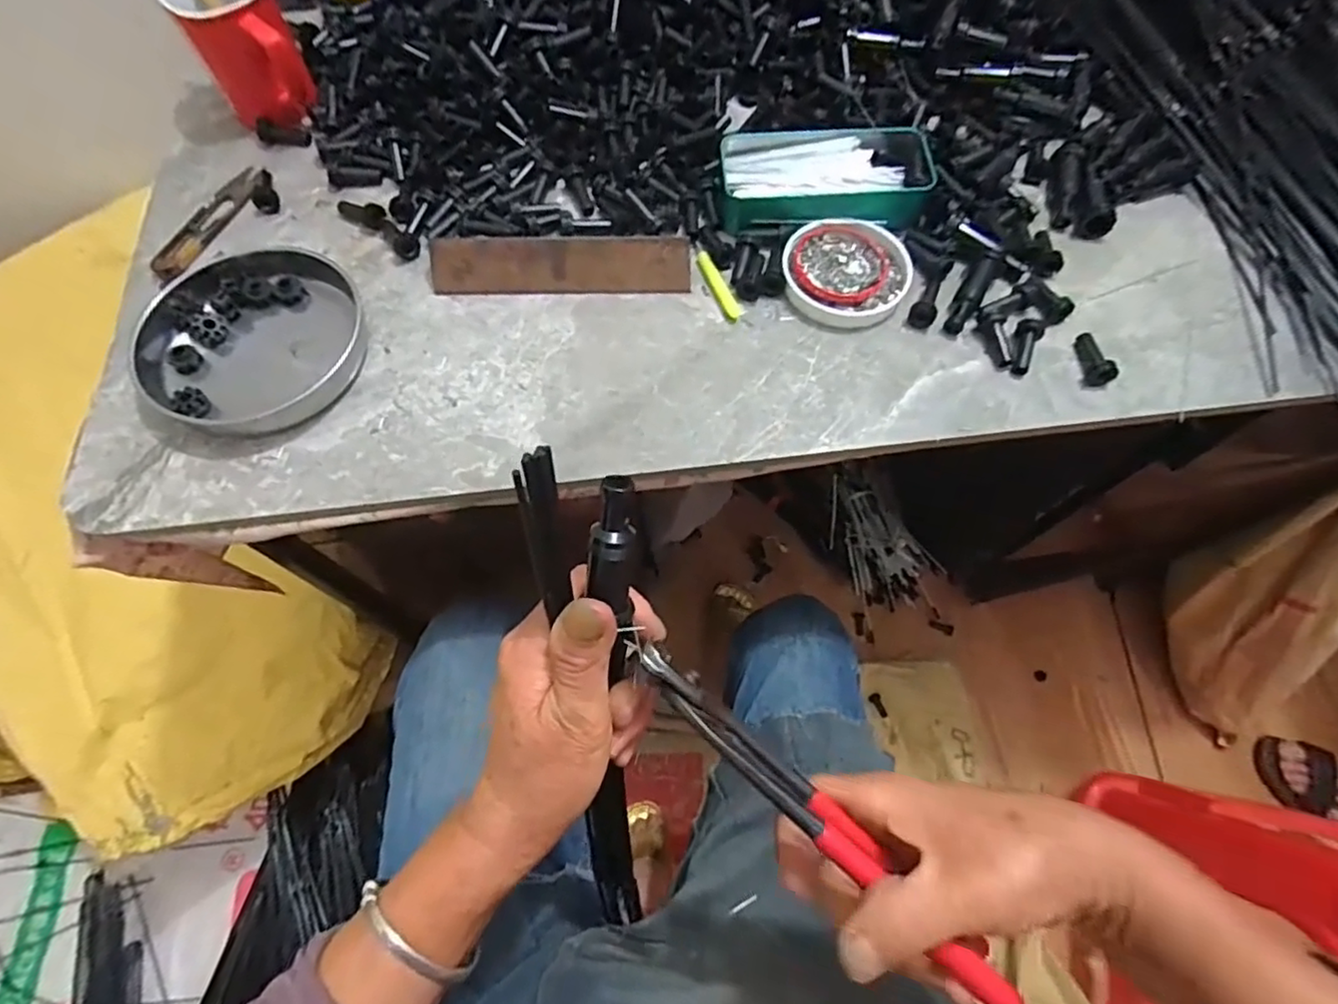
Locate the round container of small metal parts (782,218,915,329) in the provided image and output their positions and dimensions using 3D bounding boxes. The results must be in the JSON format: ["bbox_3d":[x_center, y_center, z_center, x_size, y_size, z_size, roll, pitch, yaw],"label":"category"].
[{"bbox_3d":[0.127,-0.166,0.462,0.086,0.014,0.088,0,66,0],"label":"round container of small metal parts"}]

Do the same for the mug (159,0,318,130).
[{"bbox_3d":[-0.328,-0.354,0.501,0.075,0.083,0.116,-29,69,-13],"label":"mug"}]

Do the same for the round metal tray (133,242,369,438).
[{"bbox_3d":[-0.278,-0.114,0.427,0.151,0.026,0.135,35,70,14],"label":"round metal tray"}]

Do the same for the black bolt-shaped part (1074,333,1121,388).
[{"bbox_3d":[0.286,-0.098,0.435,0.016,0.020,0.039,1,66,0],"label":"black bolt-shaped part"}]

